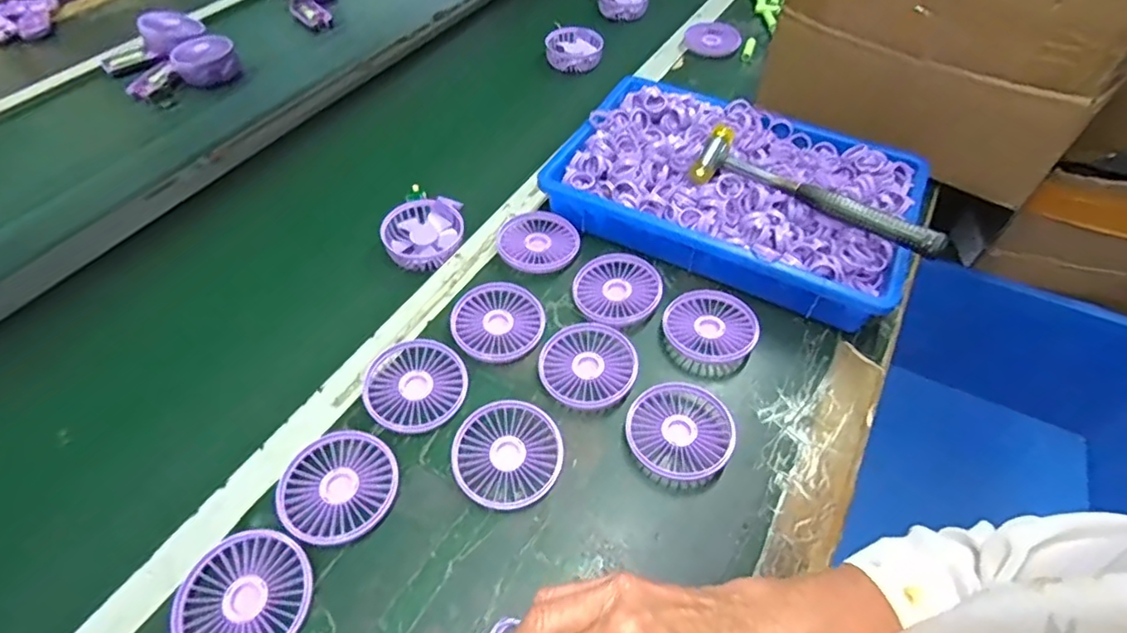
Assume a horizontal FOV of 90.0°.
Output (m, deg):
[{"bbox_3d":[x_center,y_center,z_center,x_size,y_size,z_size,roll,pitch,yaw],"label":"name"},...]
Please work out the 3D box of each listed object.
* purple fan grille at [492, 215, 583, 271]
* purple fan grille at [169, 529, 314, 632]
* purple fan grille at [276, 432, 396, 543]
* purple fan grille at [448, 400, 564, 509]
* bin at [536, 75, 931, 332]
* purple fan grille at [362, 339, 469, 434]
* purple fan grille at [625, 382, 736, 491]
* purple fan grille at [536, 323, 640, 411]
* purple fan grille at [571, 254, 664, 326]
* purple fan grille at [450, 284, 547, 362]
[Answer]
[{"bbox_3d":[-0.027,-0.079,0.611,0.088,0.020,0.083,-20,54,-15],"label":"purple fan grille"},{"bbox_3d":[-0.221,0.198,0.394,0.081,0.022,0.086,0,51,0],"label":"purple fan grille"},{"bbox_3d":[-0.176,0.135,0.446,0.083,0.019,0.086,0,51,0],"label":"purple fan grille"},{"bbox_3d":[-0.046,0.113,0.464,0.086,0.017,0.086,0,51,0],"label":"purple fan grille"},{"bbox_3d":[0.185,-0.144,0.623,0.369,0.080,0.236,24,55,18],"label":"bin"},{"bbox_3d":[-0.130,0.062,0.501,0.084,0.020,0.087,0,51,0],"label":"purple fan grille"},{"bbox_3d":[0.097,0.098,0.478,0.084,0.018,0.085,0,51,0],"label":"purple fan grille"},{"bbox_3d":[0.023,0.045,0.517,0.087,0.013,0.085,0,51,0],"label":"purple fan grille"},{"bbox_3d":[0.054,-0.027,0.572,0.085,0.015,0.086,0,51,0],"label":"purple fan grille"},{"bbox_3d":[-0.063,0.007,0.546,0.088,0.016,0.083,0,51,0],"label":"purple fan grille"}]

